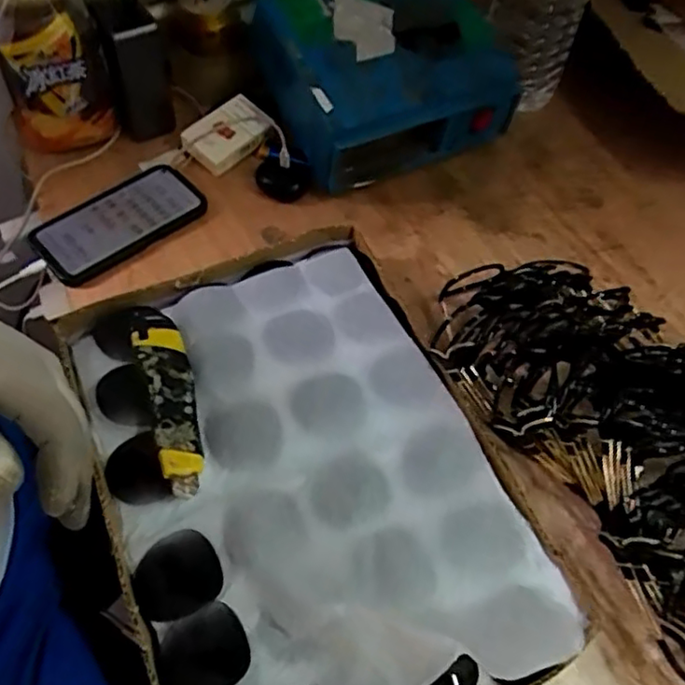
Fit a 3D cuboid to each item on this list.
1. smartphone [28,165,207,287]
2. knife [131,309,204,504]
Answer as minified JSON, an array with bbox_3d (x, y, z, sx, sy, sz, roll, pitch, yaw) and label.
[{"bbox_3d":[-0.224,-0.122,0.652,0.162,0.011,0.085,-37,66,-24],"label":"smartphone"},{"bbox_3d":[-0.132,0.040,0.502,0.037,0.022,0.160,-15,59,-14],"label":"knife"}]

